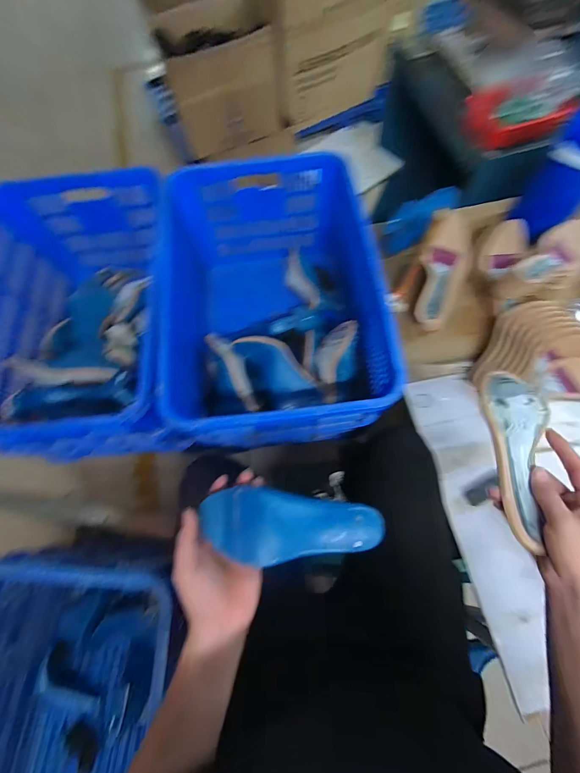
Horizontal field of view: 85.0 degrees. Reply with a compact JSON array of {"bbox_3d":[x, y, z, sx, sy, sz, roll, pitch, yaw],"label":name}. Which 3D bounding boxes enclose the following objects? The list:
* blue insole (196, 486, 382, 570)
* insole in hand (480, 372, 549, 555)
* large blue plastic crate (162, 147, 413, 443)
[{"bbox_3d":[0.004,0.175,0.394,0.222,0.026,0.081,6,70,-6],"label":"blue insole"},{"bbox_3d":[0.289,0.081,0.401,0.068,0.038,0.218,5,72,5],"label":"insole in hand"},{"bbox_3d":[-0.039,-0.172,0.776,0.419,0.345,0.618,-9,69,-1],"label":"large blue plastic crate"}]

